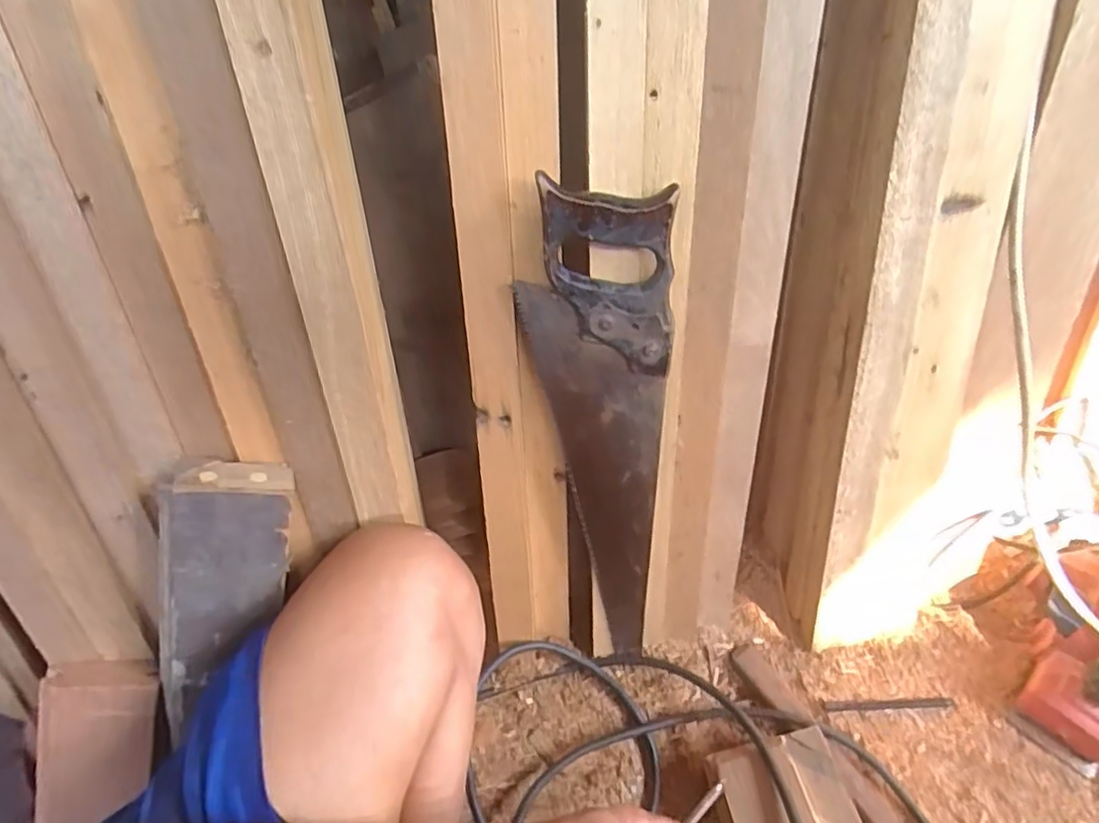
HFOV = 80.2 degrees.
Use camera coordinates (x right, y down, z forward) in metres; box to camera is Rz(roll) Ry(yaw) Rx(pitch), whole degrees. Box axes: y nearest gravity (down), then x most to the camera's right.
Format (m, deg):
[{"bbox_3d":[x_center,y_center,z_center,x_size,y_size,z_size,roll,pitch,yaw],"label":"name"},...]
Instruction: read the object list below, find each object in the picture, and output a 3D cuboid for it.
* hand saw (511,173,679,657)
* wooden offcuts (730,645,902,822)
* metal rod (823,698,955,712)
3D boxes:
[{"bbox_3d":[0.043,0.042,0.552,0.103,0.452,0.024,2,35,10],"label":"hand saw"},{"bbox_3d":[0.273,0.334,0.618,0.033,0.019,0.259,-26,54,-19],"label":"wooden offcuts"},{"bbox_3d":[0.341,0.295,0.655,0.131,0.005,0.010,-2,50,-1],"label":"metal rod"}]

